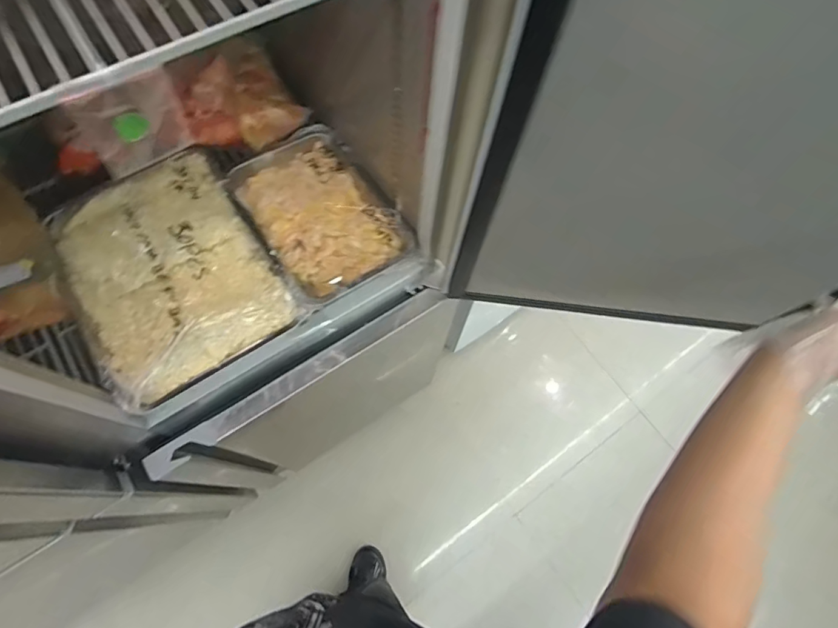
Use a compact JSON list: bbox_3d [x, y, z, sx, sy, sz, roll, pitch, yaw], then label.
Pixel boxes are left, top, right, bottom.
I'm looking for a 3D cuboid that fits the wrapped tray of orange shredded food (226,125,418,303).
[{"bbox_3d":[-0.163,-0.172,0.775,0.207,0.044,0.301,-33,73,-13],"label":"wrapped tray of orange shredded food"}]

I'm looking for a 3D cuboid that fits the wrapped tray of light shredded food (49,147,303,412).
[{"bbox_3d":[-0.374,-0.068,0.704,0.268,0.062,0.348,-33,73,-12],"label":"wrapped tray of light shredded food"}]

